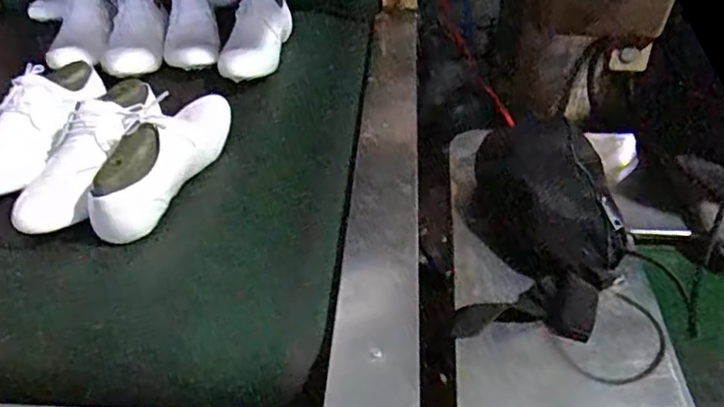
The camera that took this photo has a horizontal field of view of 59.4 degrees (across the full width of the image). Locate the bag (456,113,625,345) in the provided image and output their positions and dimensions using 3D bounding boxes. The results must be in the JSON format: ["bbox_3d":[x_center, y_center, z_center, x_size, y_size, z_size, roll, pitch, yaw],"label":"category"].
[{"bbox_3d":[0.202,0.010,0.710,0.162,0.092,0.304,9,41,7],"label":"bag"}]

